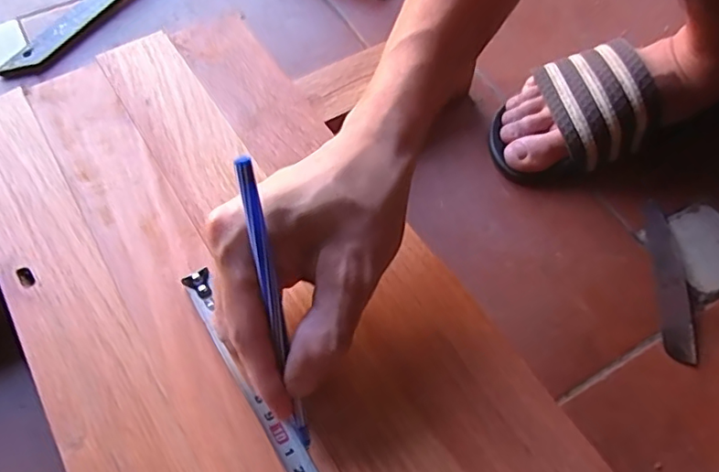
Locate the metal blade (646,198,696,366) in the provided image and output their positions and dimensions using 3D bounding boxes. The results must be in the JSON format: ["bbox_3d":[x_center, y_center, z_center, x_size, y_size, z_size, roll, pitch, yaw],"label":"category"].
[{"bbox_3d":[0.244,0.031,0.432,0.024,0.004,0.136,8,59,5],"label":"metal blade"}]

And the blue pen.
[{"bbox_3d":[-0.036,0.034,0.235,0.007,0.135,0.005,-11,20,-7],"label":"blue pen"}]

